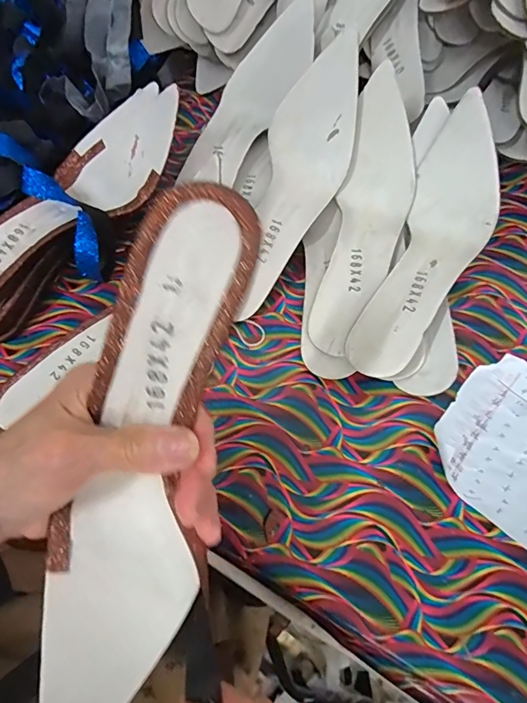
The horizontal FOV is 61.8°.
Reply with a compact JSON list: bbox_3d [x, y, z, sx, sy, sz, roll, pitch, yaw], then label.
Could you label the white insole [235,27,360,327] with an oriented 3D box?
[{"bbox_3d":[0.029,-0.153,0.395,0.075,0.030,0.252,20,87,9],"label":"white insole"}]

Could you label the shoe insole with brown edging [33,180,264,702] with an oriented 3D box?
[{"bbox_3d":[-0.057,0.049,0.205,0.070,0.057,0.248,15,95,7],"label":"shoe insole with brown edging"}]

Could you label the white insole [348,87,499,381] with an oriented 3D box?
[{"bbox_3d":[0.146,-0.087,0.371,0.070,0.086,0.240,23,67,10],"label":"white insole"}]

